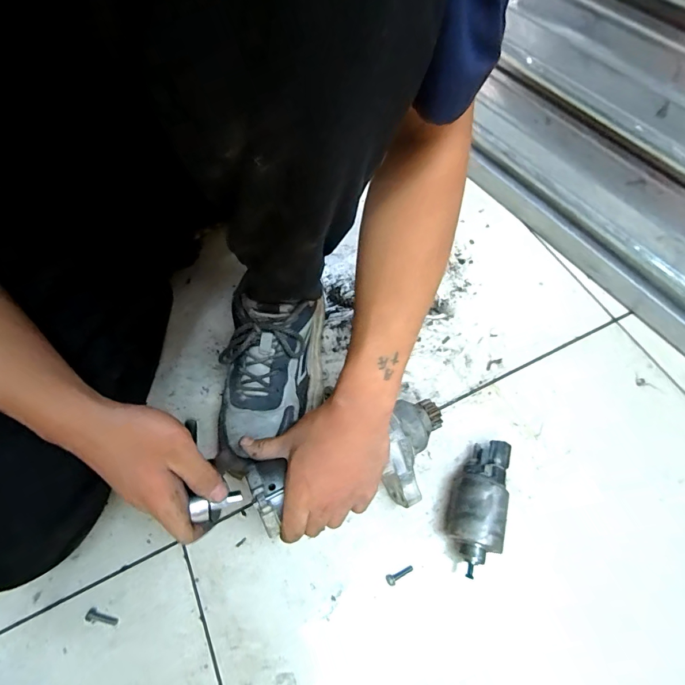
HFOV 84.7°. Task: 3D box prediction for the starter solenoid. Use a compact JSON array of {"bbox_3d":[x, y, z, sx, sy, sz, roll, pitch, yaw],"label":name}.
[{"bbox_3d":[0.139,0.162,0.388,0.046,0.054,0.130,18,63,7],"label":"starter solenoid"}]

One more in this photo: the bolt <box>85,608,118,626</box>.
[{"bbox_3d":[-0.226,0.259,0.353,0.030,0.007,0.010,13,63,5],"label":"bolt"}]

